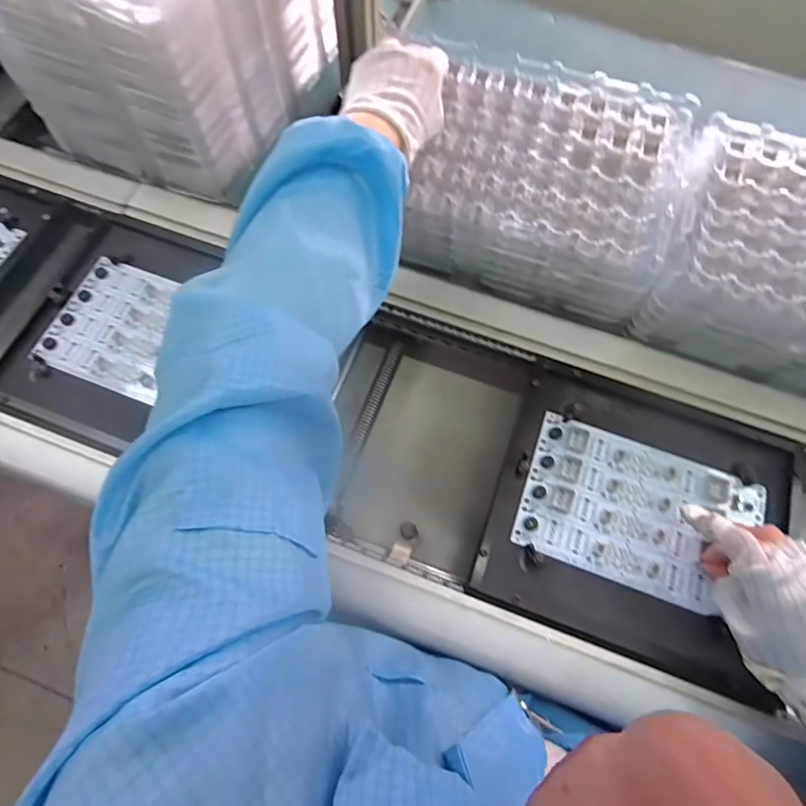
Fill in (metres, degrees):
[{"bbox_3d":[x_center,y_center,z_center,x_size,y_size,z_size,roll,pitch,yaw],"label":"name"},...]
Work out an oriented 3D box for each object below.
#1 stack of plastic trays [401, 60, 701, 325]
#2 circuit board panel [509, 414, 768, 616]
[{"bbox_3d":[0.140,-0.225,0.507,0.259,0.107,0.210,20,66,7],"label":"stack of plastic trays"},{"bbox_3d":[0.215,0.096,0.445,0.204,0.010,0.131,19,66,6],"label":"circuit board panel"}]

